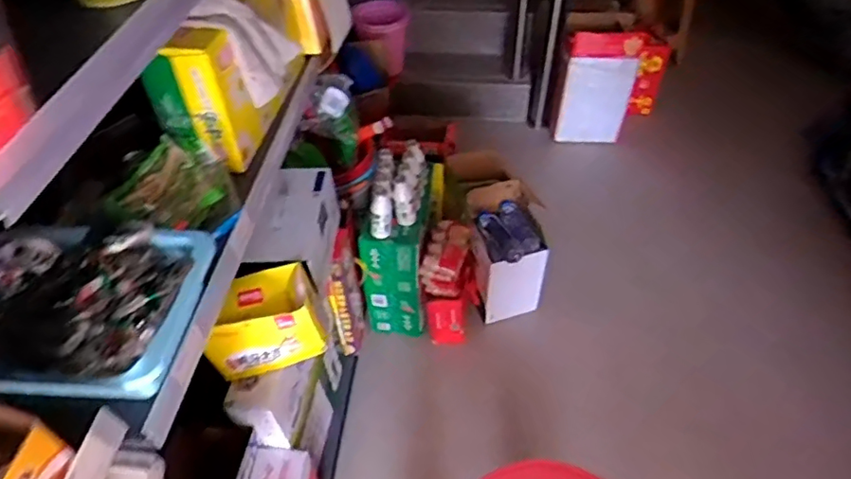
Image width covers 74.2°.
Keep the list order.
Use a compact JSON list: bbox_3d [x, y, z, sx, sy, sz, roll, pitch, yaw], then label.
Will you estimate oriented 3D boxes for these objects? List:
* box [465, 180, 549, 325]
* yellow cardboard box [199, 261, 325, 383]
[{"bbox_3d":[0.226,0.036,1.714,0.196,0.313,0.272,-8,47,-7],"label":"box"},{"bbox_3d":[-0.291,0.149,1.020,0.199,0.143,0.128,-13,48,-12],"label":"yellow cardboard box"}]

